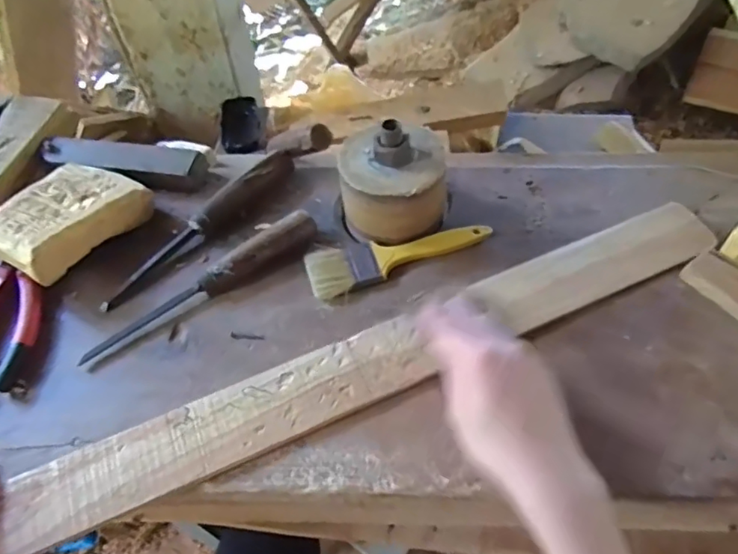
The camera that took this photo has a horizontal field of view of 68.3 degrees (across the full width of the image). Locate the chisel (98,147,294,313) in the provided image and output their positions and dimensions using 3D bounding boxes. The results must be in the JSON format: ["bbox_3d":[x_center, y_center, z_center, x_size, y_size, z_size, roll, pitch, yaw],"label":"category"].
[{"bbox_3d":[-0.165,-0.055,0.542,0.023,0.028,0.234,37,63,25],"label":"chisel"}]

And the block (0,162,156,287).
[{"bbox_3d":[-0.302,-0.061,0.535,0.100,0.045,0.138,26,59,19],"label":"block"}]

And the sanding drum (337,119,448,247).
[{"bbox_3d":[0.024,-0.091,0.519,0.100,0.102,0.093,-1,54,1],"label":"sanding drum"}]

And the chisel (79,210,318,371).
[{"bbox_3d":[-0.150,0.009,0.499,0.235,0.030,0.030,-34,60,-20],"label":"chisel"}]

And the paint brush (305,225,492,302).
[{"bbox_3d":[0.026,-0.028,0.522,0.174,0.009,0.055,-20,56,-12],"label":"paint brush"}]

